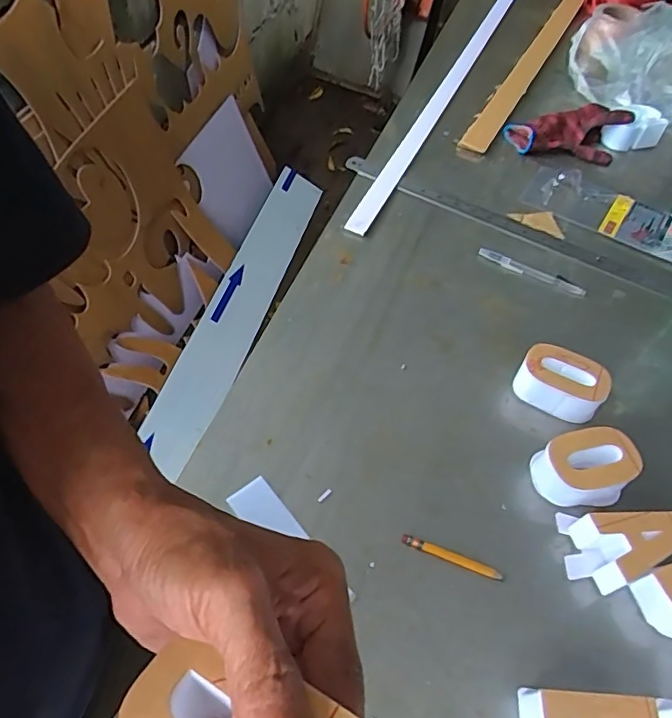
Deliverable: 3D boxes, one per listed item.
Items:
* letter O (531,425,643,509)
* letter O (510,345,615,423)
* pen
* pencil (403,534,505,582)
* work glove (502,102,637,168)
[{"bbox_3d":[0.234,0.104,0.530,0.081,0.055,0.059,-7,55,-10],"label":"letter O"},{"bbox_3d":[0.233,0.027,0.585,0.087,0.051,0.058,22,55,11],"label":"letter O"},{"bbox_3d":[0.246,-0.112,0.708,0.135,0.011,0.016,24,56,12],"label":"pen"},{"bbox_3d":[0.102,0.174,0.492,0.090,0.010,0.009,20,55,10],"label":"pencil"},{"bbox_3d":[0.361,-0.358,0.870,0.185,0.040,0.117,-10,55,-12],"label":"work glove"}]

